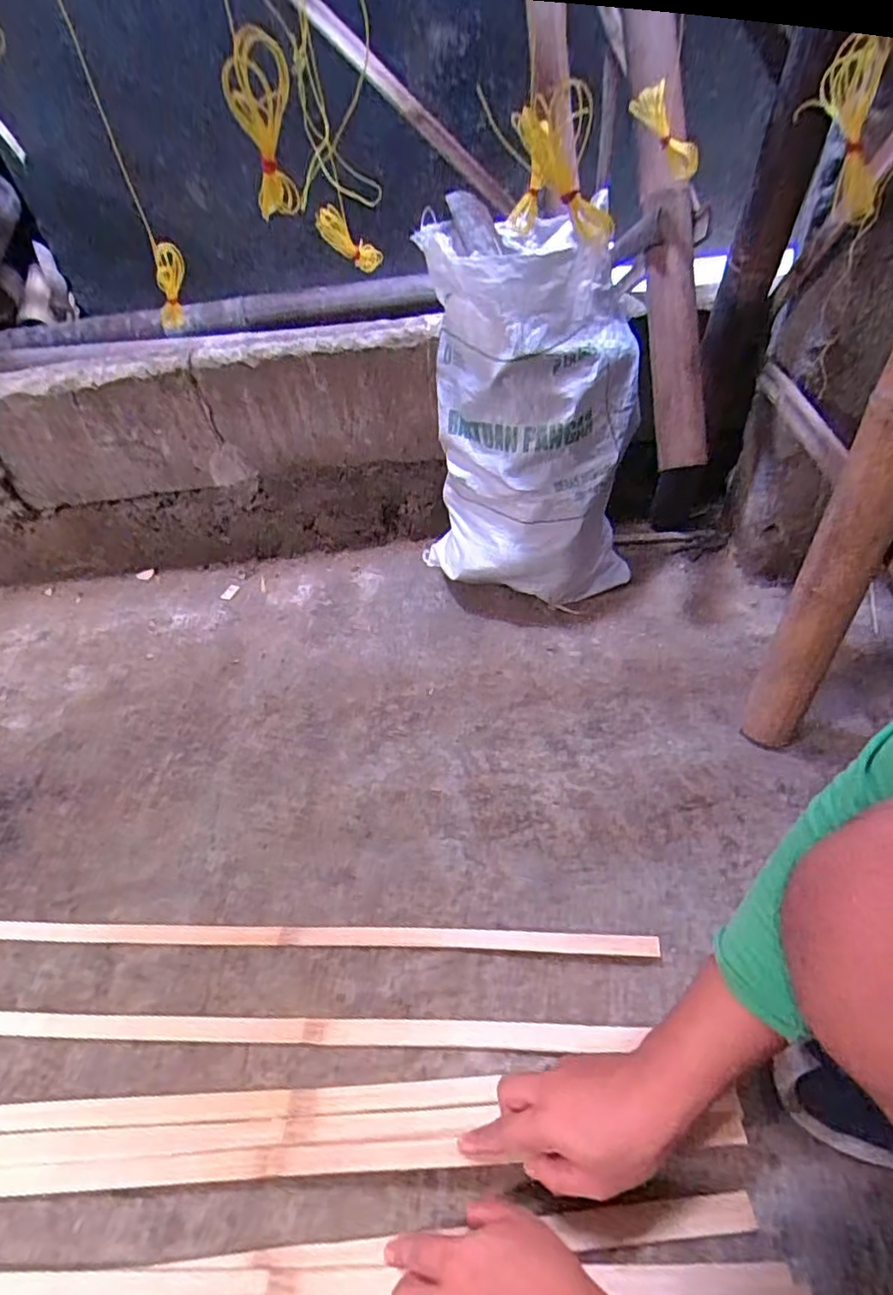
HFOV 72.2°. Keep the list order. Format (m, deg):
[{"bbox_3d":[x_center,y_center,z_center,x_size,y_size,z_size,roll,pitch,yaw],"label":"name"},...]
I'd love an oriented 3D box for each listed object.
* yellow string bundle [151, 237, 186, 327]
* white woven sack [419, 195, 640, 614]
[{"bbox_3d":[-0.271,-0.357,0.602,0.022,0.092,0.025,36,56,3],"label":"yellow string bundle"},{"bbox_3d":[0.109,-0.265,0.823,0.287,0.486,0.177,3,47,10],"label":"white woven sack"}]

